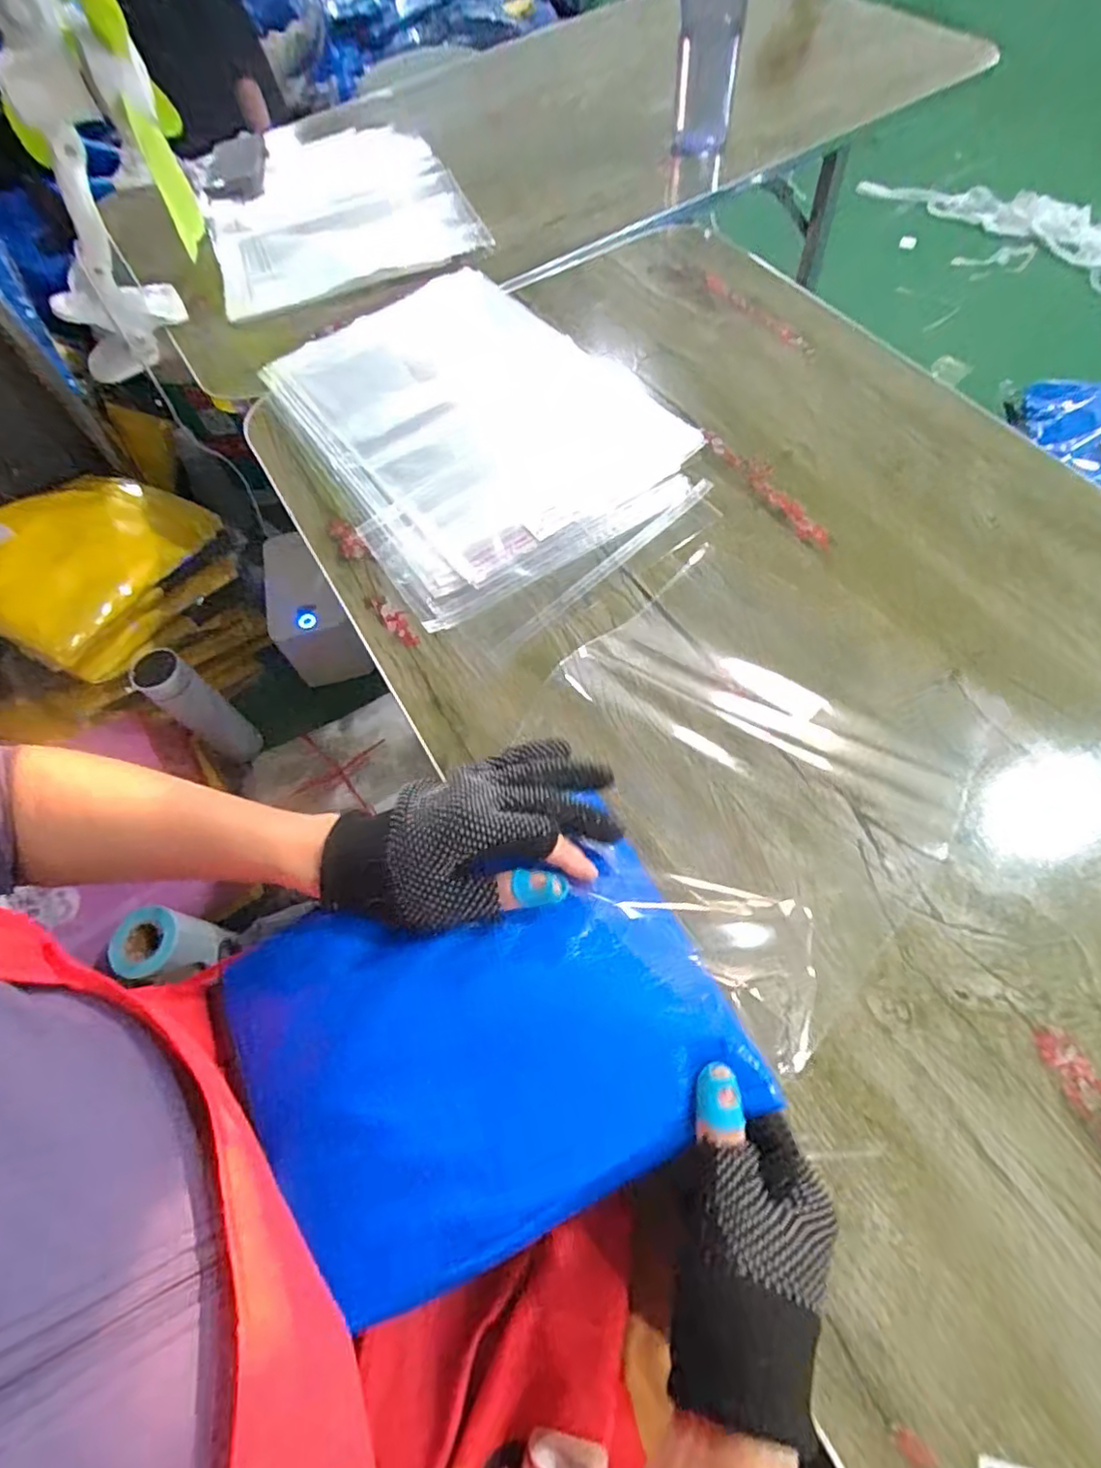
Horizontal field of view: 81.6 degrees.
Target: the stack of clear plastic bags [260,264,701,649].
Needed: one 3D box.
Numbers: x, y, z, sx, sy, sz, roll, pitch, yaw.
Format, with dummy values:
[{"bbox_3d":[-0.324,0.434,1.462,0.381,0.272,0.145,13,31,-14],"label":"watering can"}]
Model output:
[{"bbox_3d":[-0.064,-0.304,0.630,0.323,0.032,0.458,-31,66,-16],"label":"stack of clear plastic bags"}]

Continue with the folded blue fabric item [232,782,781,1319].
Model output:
[{"bbox_3d":[-0.035,0.149,0.316,0.226,0.018,0.171,-25,63,-9],"label":"folded blue fabric item"}]

